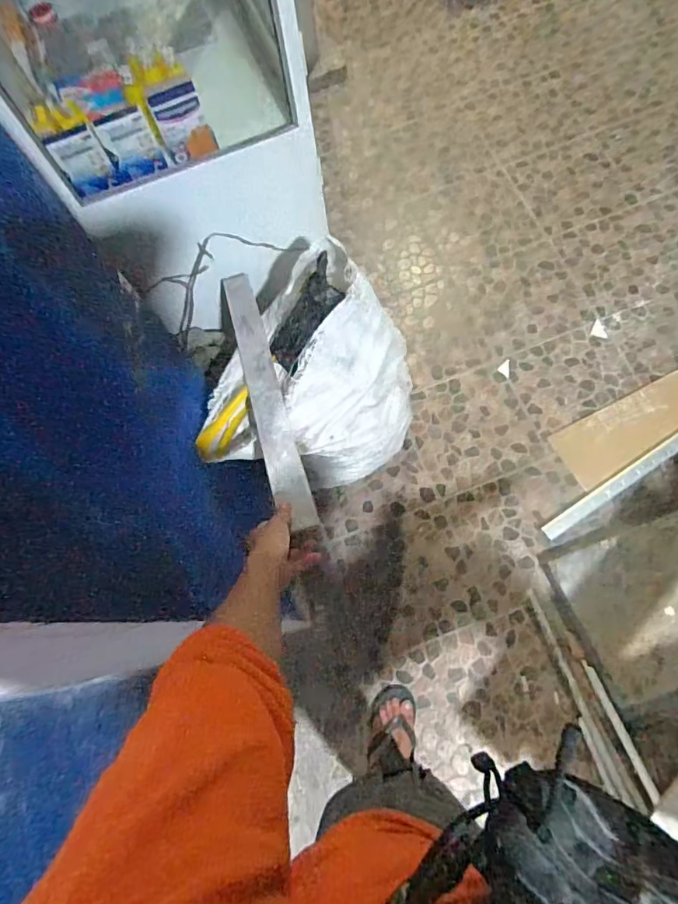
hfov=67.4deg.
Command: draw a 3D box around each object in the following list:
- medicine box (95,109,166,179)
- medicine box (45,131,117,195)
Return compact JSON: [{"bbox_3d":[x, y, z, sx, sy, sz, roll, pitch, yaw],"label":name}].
[{"bbox_3d":[-0.340,-0.501,0.835,0.079,0.095,0.019,-24,73,-6],"label":"medicine box"},{"bbox_3d":[-0.413,-0.470,0.828,0.073,0.090,0.019,-29,74,-7],"label":"medicine box"}]

